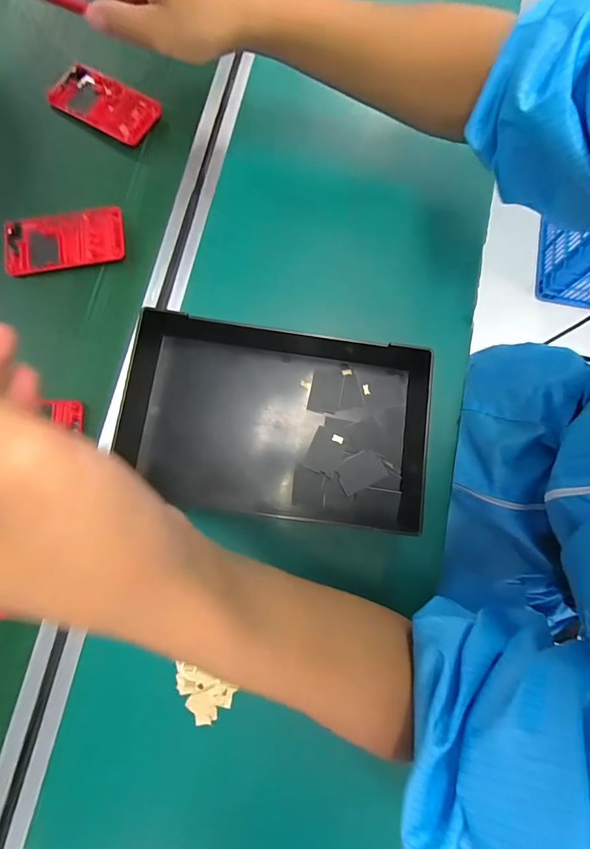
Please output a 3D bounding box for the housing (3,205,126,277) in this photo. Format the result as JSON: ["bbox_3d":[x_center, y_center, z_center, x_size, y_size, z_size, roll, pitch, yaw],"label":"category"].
[{"bbox_3d":[-0.239,-0.191,0.382,0.121,0.013,0.063,-11,79,-1],"label":"housing"}]

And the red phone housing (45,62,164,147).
[{"bbox_3d":[-0.215,-0.360,0.414,0.126,0.013,0.062,30,81,6],"label":"red phone housing"}]

